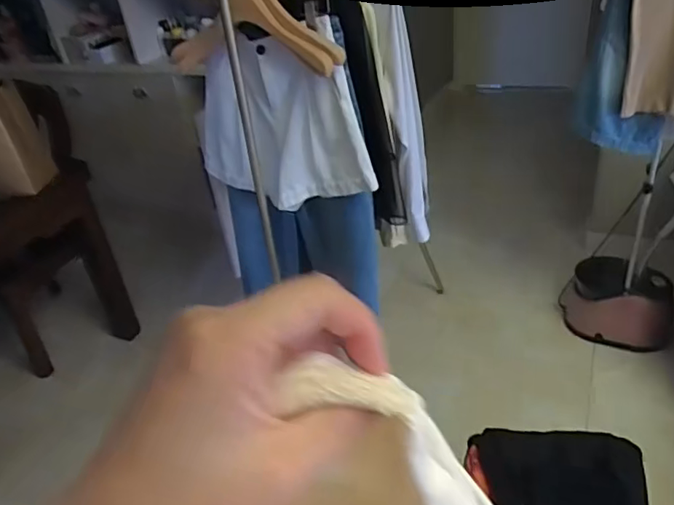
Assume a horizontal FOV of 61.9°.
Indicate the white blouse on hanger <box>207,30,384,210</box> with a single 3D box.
[{"bbox_3d":[-0.127,-0.285,1.253,0.416,0.351,0.103,18,40,34],"label":"white blouse on hanger"}]

